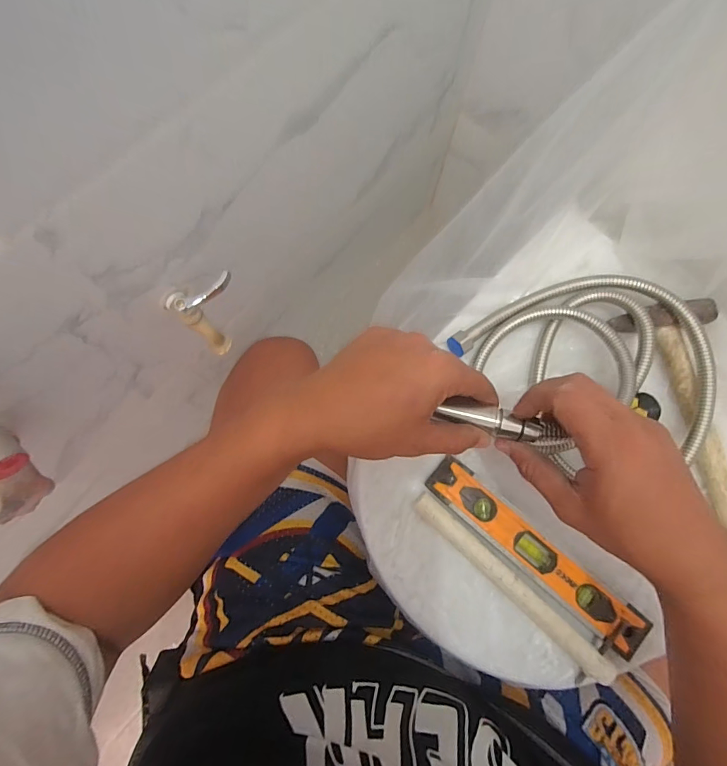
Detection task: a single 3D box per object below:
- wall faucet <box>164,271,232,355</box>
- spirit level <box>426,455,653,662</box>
[{"bbox_3d":[-0.167,-0.086,0.443,0.075,0.066,0.067,43,80,8],"label":"wall faucet"},{"bbox_3d":[0.152,0.151,0.369,0.215,0.026,0.044,43,80,8],"label":"spirit level"}]

